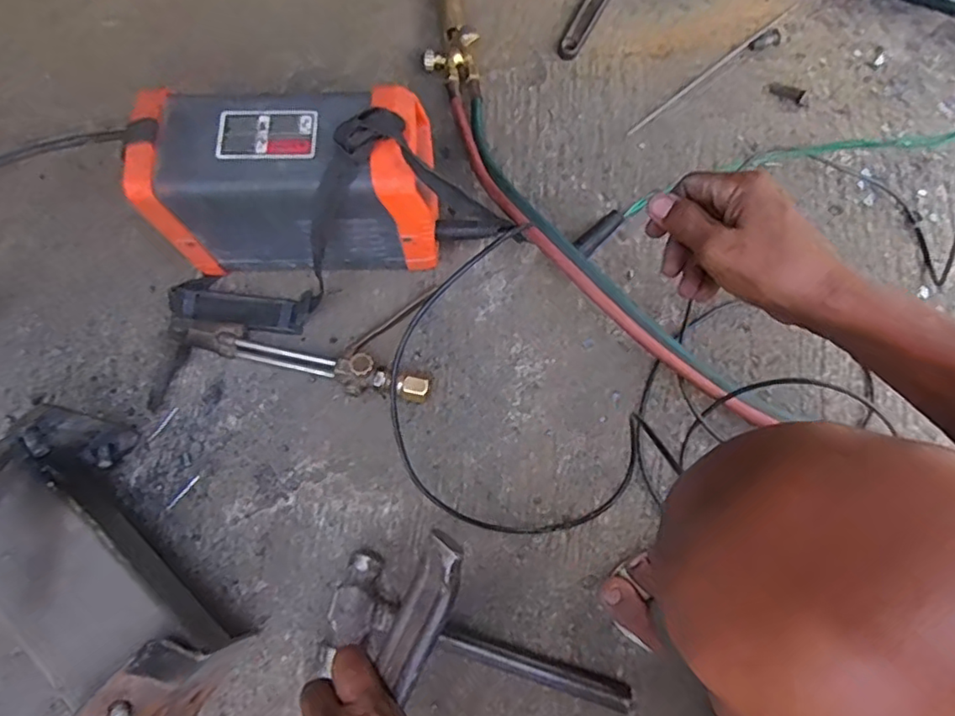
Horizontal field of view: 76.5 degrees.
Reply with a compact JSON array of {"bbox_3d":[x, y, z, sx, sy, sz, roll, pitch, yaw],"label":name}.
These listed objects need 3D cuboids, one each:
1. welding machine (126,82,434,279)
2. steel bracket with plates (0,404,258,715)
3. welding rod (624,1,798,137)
[{"bbox_3d":[-0.166,-0.153,0.566,0.245,0.183,0.109,-1,73,0],"label":"welding machine"},{"bbox_3d":[-0.321,0.216,0.503,0.164,0.115,0.306,-37,77,-11],"label":"steel bracket with plates"},{"bbox_3d":[0.285,-0.346,0.717,0.294,0.007,0.009,-40,78,-11],"label":"welding rod"}]

